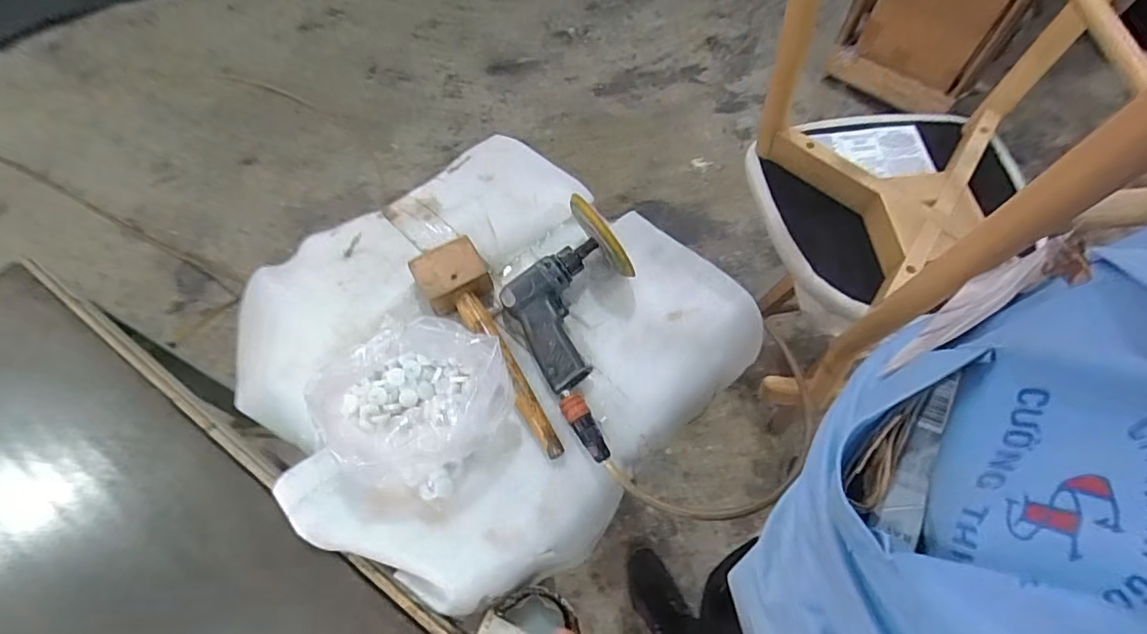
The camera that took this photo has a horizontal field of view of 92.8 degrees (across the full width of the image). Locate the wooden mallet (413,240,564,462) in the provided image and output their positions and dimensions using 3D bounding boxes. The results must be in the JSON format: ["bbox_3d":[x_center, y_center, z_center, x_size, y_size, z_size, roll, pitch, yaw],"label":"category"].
[{"bbox_3d":[-0.095,0.035,0.605,0.075,0.054,0.271,-25,65,-13],"label":"wooden mallet"}]

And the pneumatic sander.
[{"bbox_3d":[0.020,0.006,0.594,0.142,0.096,0.250,-26,65,-14],"label":"pneumatic sander"}]

